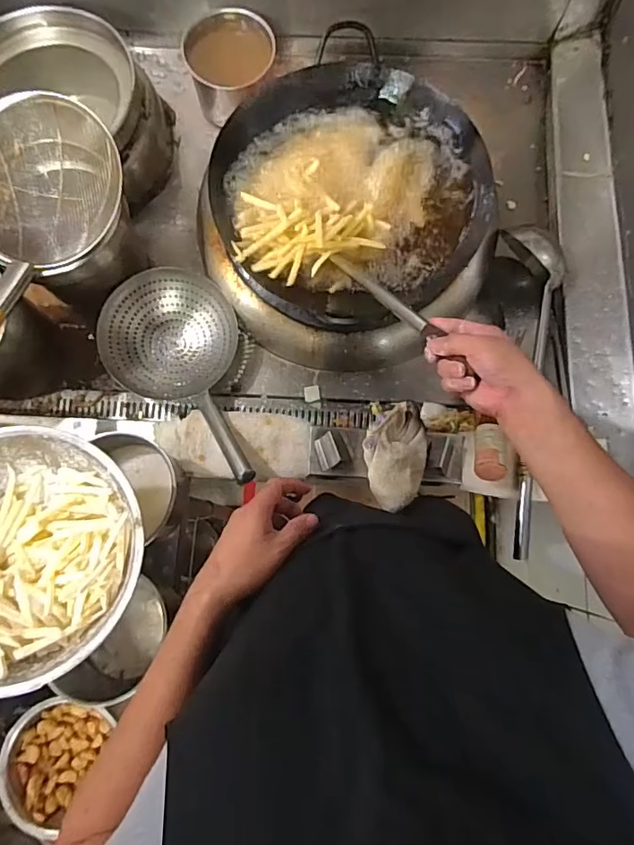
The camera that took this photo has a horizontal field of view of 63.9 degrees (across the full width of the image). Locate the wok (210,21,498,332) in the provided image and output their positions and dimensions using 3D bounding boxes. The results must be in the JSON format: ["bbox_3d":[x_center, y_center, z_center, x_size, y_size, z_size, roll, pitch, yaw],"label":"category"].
[{"bbox_3d":[0.060,-0.371,0.835,0.420,0.129,0.420,0,78,1],"label":"wok"}]

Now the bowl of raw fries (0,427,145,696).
[{"bbox_3d":[-0.361,0.157,0.626,0.289,0.101,0.281,0,78,1],"label":"bowl of raw fries"}]

